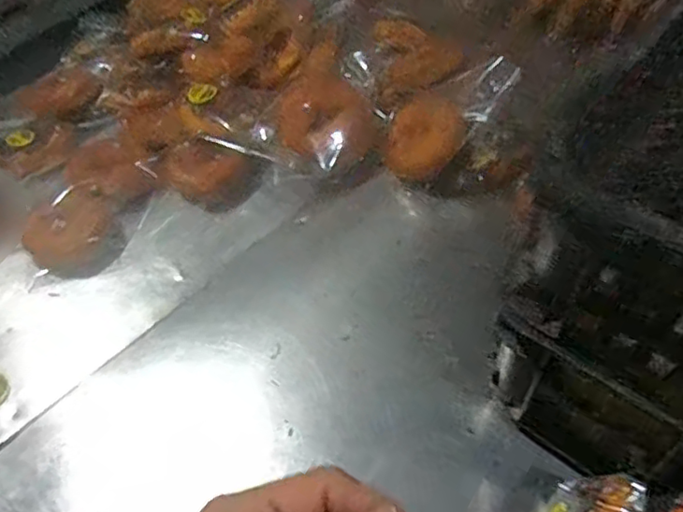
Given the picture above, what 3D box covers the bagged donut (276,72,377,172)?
[{"bbox_3d":[-0.014,-0.152,0.707,0.101,0.110,0.038,-45,22,-3],"label":"bagged donut"}]

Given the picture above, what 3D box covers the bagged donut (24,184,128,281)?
[{"bbox_3d":[-0.291,-0.023,0.666,0.092,0.031,0.096,-3,51,3],"label":"bagged donut"}]

